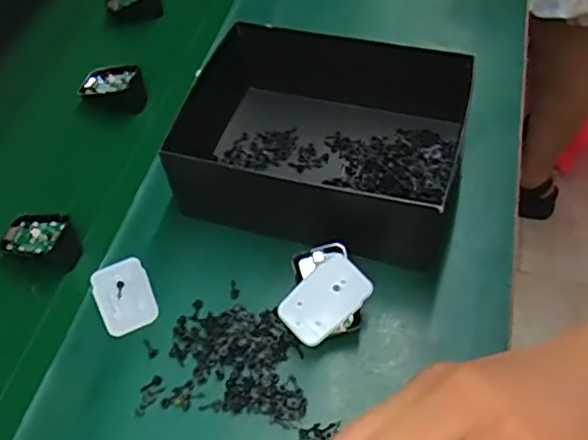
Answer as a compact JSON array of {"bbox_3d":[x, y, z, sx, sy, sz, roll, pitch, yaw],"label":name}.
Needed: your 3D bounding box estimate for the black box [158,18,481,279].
[{"bbox_3d":[0.019,-0.075,0.559,0.253,0.087,0.188,12,55,12],"label":"black box"}]

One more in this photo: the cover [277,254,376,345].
[{"bbox_3d":[0.024,0.061,0.468,0.044,0.006,0.068,43,80,14],"label":"cover"}]

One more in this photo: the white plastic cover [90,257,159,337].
[{"bbox_3d":[-0.141,0.062,0.511,0.046,0.004,0.068,-22,56,-12],"label":"white plastic cover"}]

